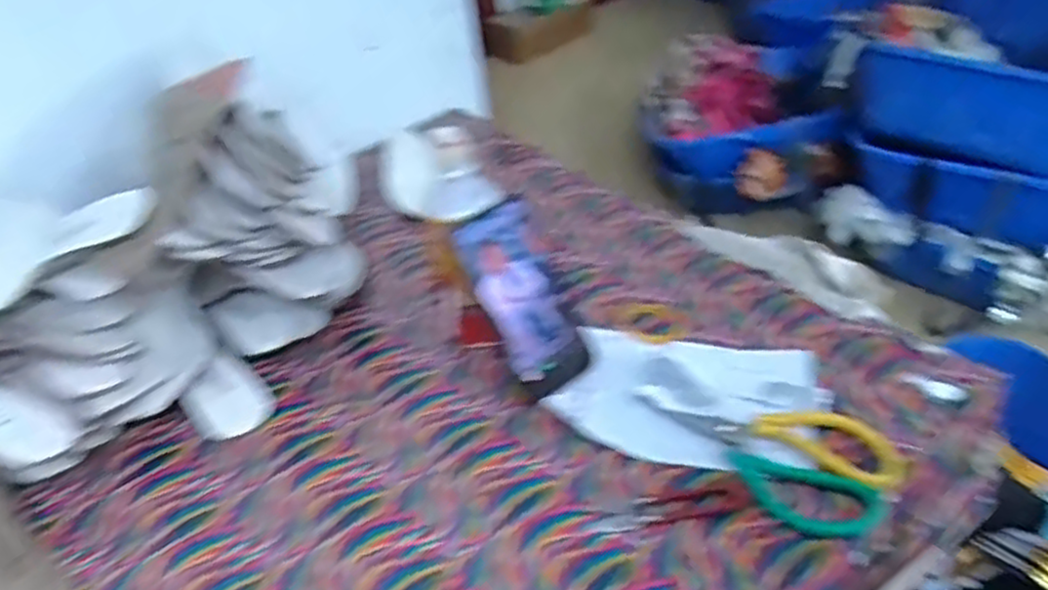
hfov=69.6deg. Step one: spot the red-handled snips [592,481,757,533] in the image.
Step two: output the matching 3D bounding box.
[{"bbox_3d":[0.104,0.148,0.531,0.109,0.008,0.023,-8,39,0],"label":"red-handled snips"}]

